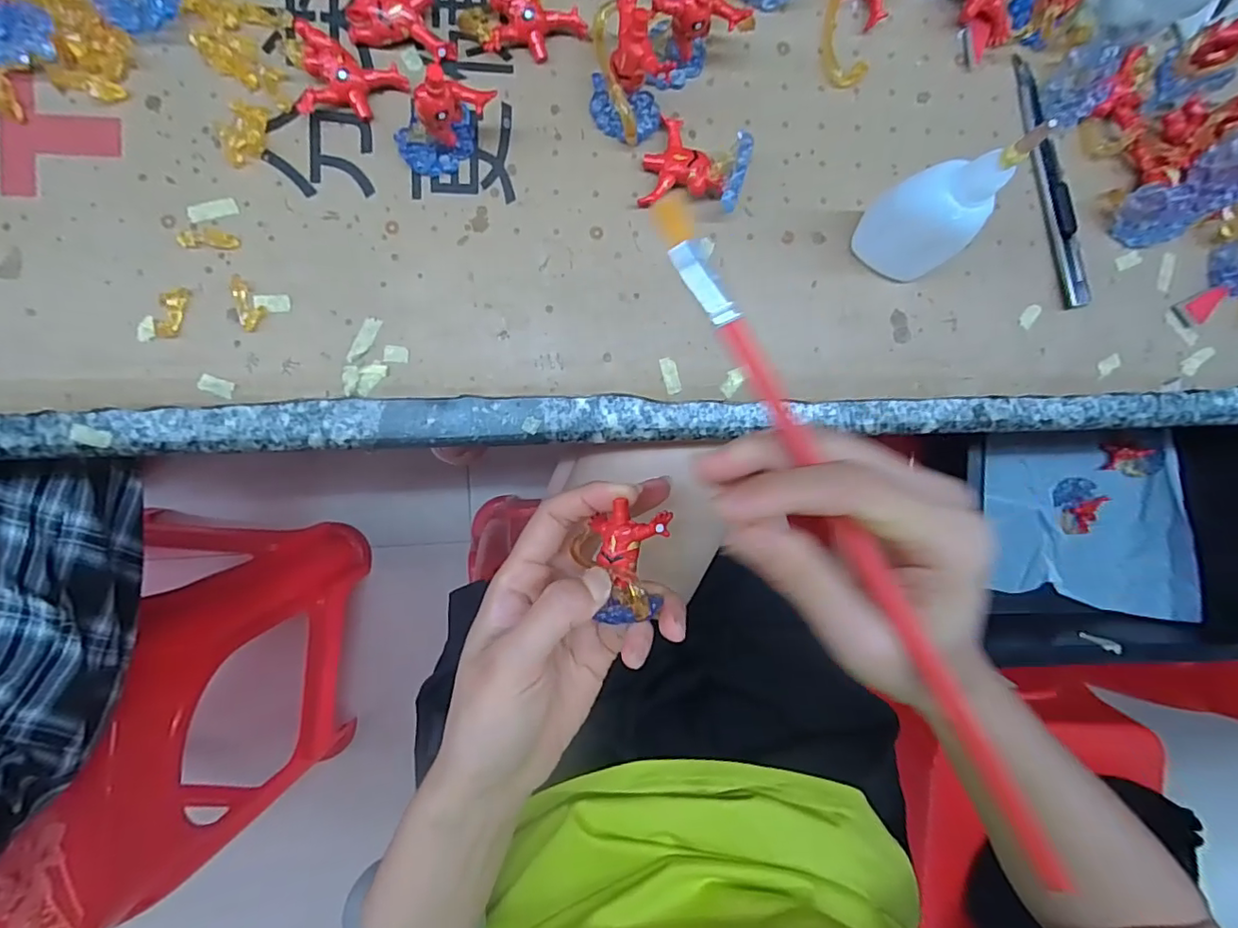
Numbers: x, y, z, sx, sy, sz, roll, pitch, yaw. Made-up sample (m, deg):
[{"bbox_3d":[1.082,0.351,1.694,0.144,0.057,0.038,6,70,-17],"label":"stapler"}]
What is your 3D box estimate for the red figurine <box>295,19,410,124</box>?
[{"bbox_3d":[-0.124,-0.179,0.259,0.046,0.014,0.036,4,90,-6],"label":"red figurine"}]

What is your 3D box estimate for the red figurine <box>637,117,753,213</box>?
[{"bbox_3d":[0.037,-0.147,0.270,0.045,0.031,0.042,12,89,-6],"label":"red figurine"}]

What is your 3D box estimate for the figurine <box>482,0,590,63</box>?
[{"bbox_3d":[-0.039,-0.214,0.268,0.047,0.015,0.038,6,90,-6],"label":"figurine"}]

